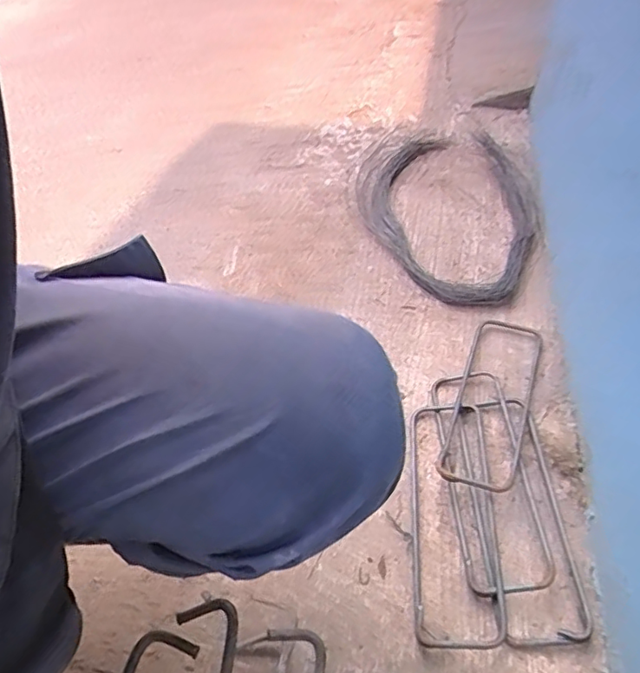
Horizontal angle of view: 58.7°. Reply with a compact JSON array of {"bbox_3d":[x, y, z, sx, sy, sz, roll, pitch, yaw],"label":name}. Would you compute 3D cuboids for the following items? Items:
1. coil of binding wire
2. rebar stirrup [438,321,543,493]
[{"bbox_3d":[0.189,-0.208,0.864,0.261,0.033,0.442,-1,47,4],"label":"coil of binding wire"},{"bbox_3d":[0.188,0.063,0.610,0.075,0.021,0.236,15,50,18],"label":"rebar stirrup"}]

